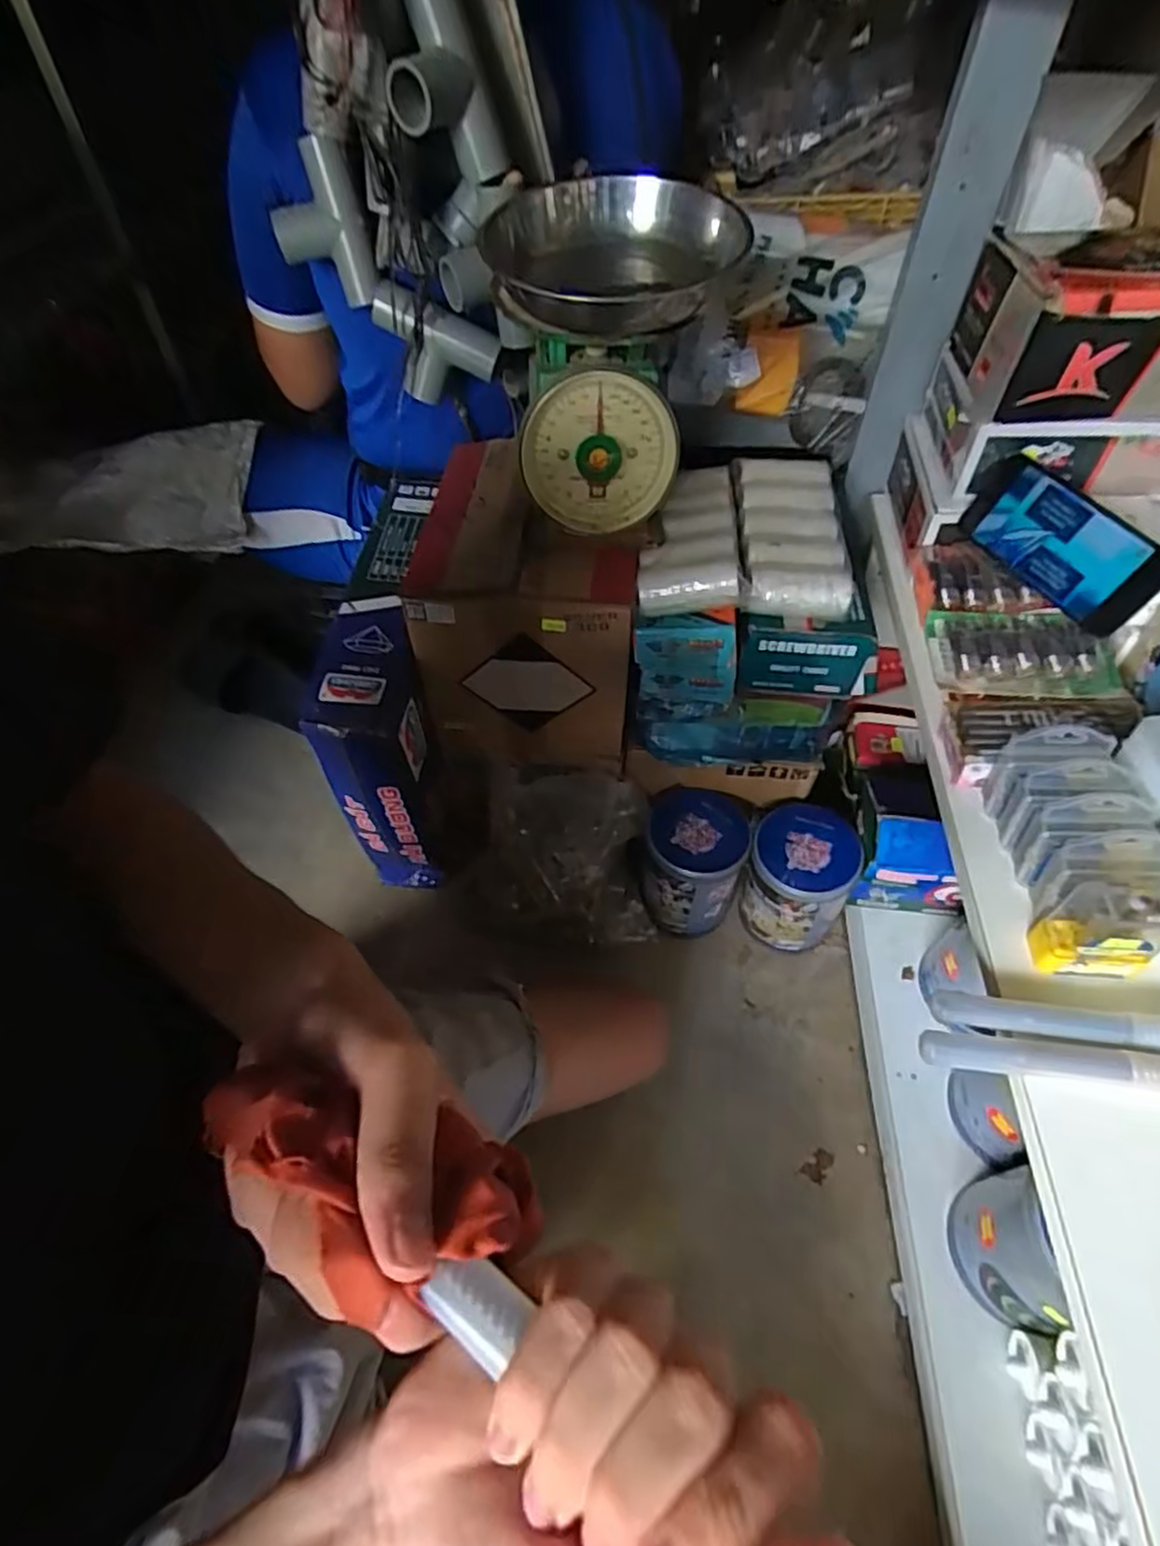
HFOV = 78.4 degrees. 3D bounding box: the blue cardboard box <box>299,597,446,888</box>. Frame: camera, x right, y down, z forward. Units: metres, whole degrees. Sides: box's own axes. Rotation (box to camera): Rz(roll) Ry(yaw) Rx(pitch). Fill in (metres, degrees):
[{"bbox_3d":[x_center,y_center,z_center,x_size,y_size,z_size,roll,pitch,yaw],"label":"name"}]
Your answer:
[{"bbox_3d":[-0.203,-0.007,0.810,0.092,0.338,0.153,6,53,5],"label":"blue cardboard box"}]

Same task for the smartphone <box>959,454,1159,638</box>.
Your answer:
[{"bbox_3d":[0.401,-0.192,0.597,0.017,0.077,0.163,-13,55,-35],"label":"smartphone"}]

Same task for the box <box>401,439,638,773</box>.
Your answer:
[{"bbox_3d":[-0.049,-0.189,0.785,0.211,0.236,0.264,4,52,4],"label":"box"}]

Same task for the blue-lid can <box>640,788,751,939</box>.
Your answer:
[{"bbox_3d":[0.133,0.105,0.845,0.107,0.140,0.119,11,53,9],"label":"blue-lid can"}]

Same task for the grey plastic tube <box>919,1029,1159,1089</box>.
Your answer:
[{"bbox_3d":[0.345,0.180,0.427,0.258,0.029,0.023,6,53,6],"label":"grey plastic tube"}]

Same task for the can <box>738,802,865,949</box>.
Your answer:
[{"bbox_3d":[0.249,0.124,0.827,0.112,0.153,0.103,0,52,1],"label":"can"}]

